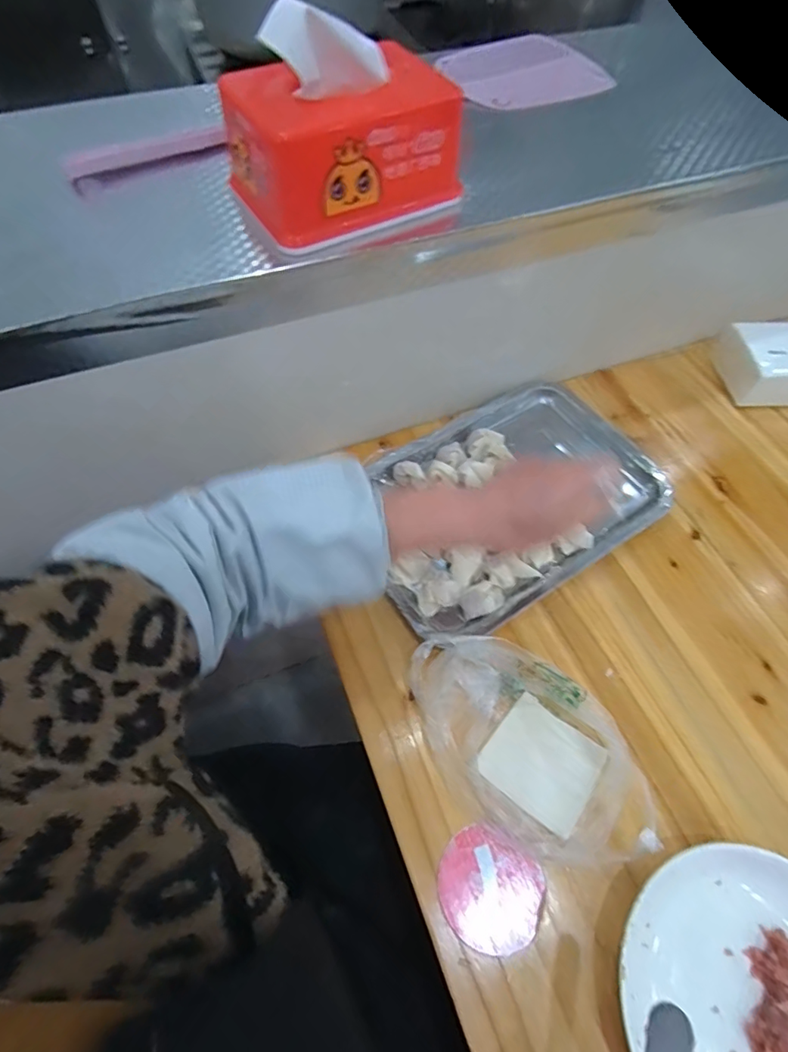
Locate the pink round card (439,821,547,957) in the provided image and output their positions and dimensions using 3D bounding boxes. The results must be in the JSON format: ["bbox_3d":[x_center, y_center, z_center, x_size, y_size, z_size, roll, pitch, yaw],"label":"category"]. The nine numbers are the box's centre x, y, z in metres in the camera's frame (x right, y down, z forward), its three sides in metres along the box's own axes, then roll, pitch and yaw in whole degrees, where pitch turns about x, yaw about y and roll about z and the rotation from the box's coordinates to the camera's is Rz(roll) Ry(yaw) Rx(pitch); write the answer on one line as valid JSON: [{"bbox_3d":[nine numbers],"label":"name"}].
[{"bbox_3d":[0.068,0.255,0.354,0.073,0.009,0.067,1,59,-1],"label":"pink round card"}]

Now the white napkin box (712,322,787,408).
[{"bbox_3d":[0.444,-0.189,0.586,0.117,0.055,0.088,-4,60,-4],"label":"white napkin box"}]

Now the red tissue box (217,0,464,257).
[{"bbox_3d":[-0.035,-0.283,0.357,0.159,0.106,0.091,-24,63,-13],"label":"red tissue box"}]

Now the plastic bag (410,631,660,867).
[{"bbox_3d":[0.097,0.165,0.387,0.194,0.039,0.111,36,65,18],"label":"plastic bag"}]

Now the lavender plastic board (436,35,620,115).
[{"bbox_3d":[0.136,-0.482,0.532,0.170,0.013,0.135,-23,63,-13],"label":"lavender plastic board"}]

